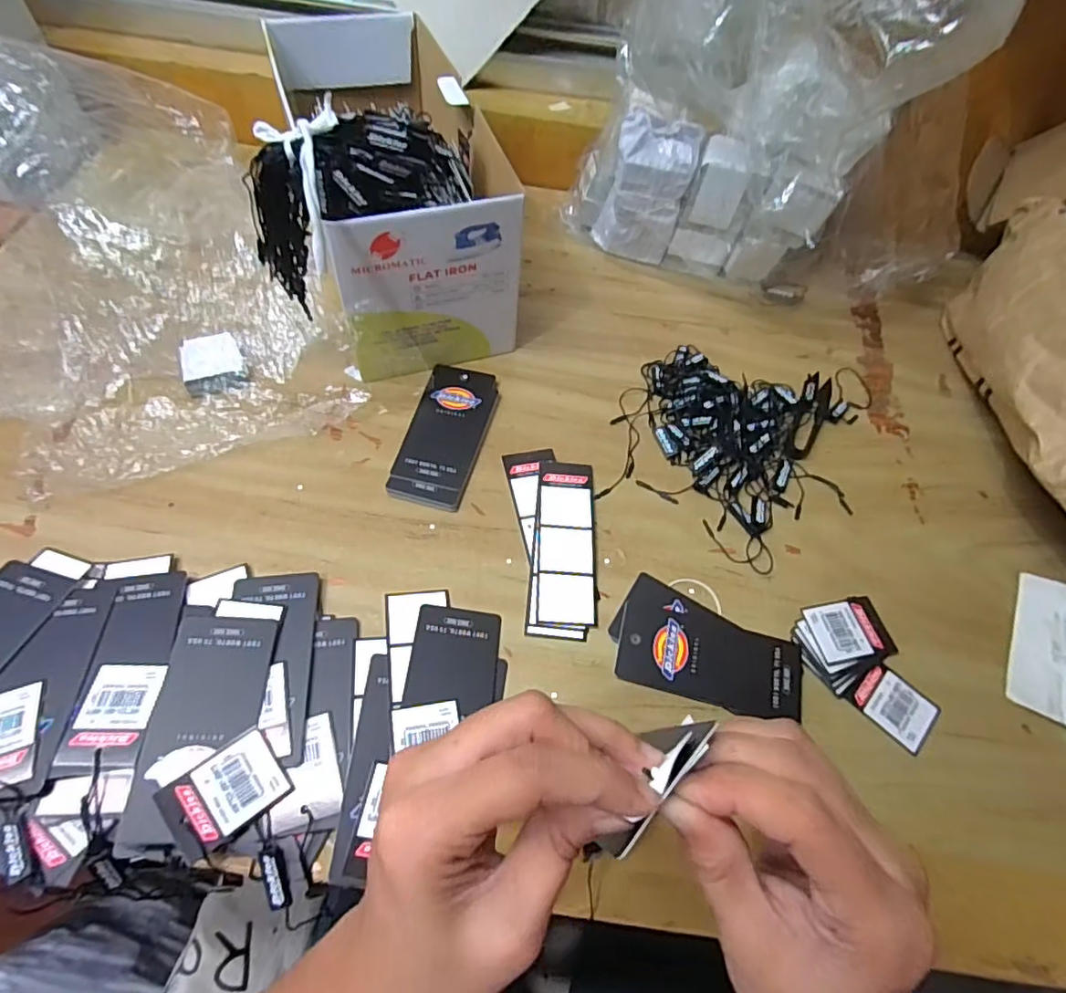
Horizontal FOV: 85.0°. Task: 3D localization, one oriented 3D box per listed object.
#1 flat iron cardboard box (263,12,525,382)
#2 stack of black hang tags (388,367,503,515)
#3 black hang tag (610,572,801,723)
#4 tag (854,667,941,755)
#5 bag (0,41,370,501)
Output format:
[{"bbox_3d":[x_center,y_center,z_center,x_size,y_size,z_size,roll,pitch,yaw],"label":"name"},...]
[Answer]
[{"bbox_3d":[-0.112,-0.238,0.464,0.125,0.132,0.292,-15,60,-14],"label":"flat iron cardboard box"},{"bbox_3d":[-0.063,-0.045,0.421,0.053,0.009,0.120,13,58,3],"label":"stack of black hang tags"},{"bbox_3d":[0.106,0.093,0.352,0.111,0.004,0.064,18,58,7],"label":"black hang tag"},{"bbox_3d":[0.216,0.124,0.344,0.041,0.004,0.038,40,63,19],"label":"tag"},{"bbox_3d":[-0.304,-0.181,0.421,0.240,0.116,0.336,-23,63,-18],"label":"bag"}]

